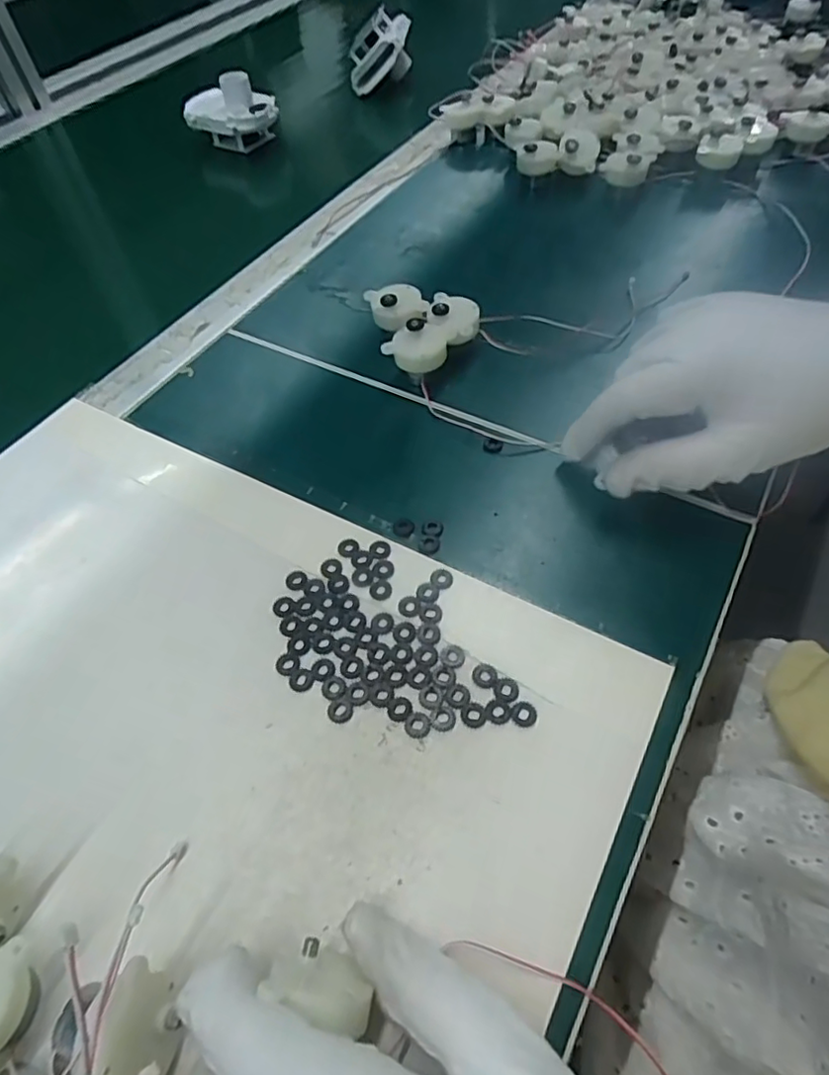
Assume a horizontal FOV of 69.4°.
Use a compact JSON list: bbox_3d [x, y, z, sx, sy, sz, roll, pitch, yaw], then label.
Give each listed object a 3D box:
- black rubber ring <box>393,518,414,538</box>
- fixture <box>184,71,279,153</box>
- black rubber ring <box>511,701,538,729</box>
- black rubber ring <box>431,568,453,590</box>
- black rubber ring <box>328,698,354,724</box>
[{"bbox_3d":[-0.006,-0.006,0.307,0.010,0.004,0.011,-2,55,3],"label":"black rubber ring"},{"bbox_3d":[-0.172,-0.401,0.570,0.083,0.057,0.063,-17,56,-8],"label":"fixture"},{"bbox_3d":[0.046,0.072,0.247,0.010,0.004,0.011,-2,55,3],"label":"black rubber ring"},{"bbox_3d":[0.013,0.019,0.287,0.010,0.004,0.011,-1,55,4],"label":"black rubber ring"},{"bbox_3d":[-0.032,0.072,0.252,0.011,0.004,0.010,-2,55,3],"label":"black rubber ring"}]

